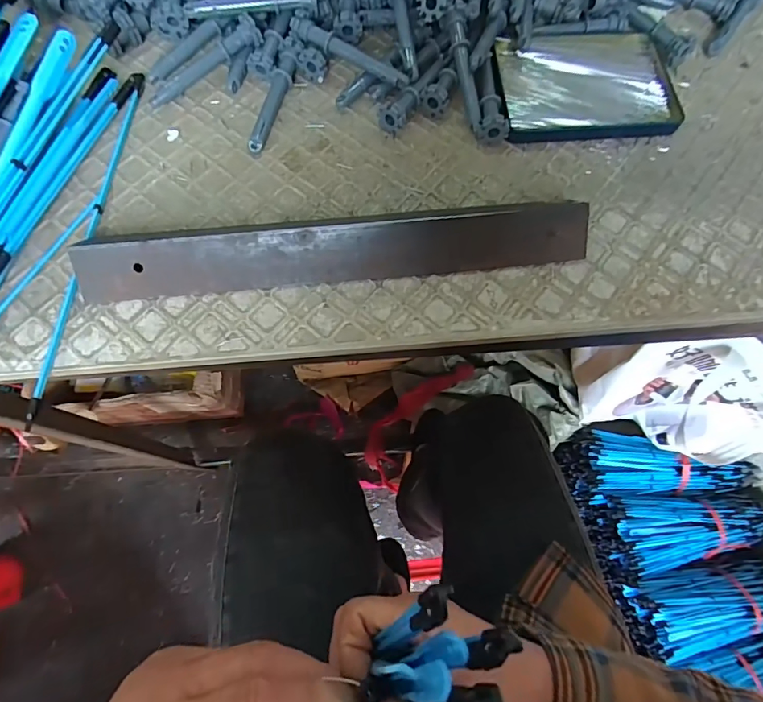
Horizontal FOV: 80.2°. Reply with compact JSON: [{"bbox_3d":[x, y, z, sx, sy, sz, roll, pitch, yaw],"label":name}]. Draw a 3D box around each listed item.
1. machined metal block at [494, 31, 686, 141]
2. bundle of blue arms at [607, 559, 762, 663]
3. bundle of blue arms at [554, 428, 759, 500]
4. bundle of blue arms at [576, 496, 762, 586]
[{"bbox_3d":[0.155,-0.204,0.338,0.125,0.014,0.095,-4,72,-3],"label":"machined metal block"},{"bbox_3d":[0.560,0.424,0.772,0.322,0.116,0.116,-8,72,-5],"label":"bundle of blue arms"},{"bbox_3d":[0.529,0.210,0.866,0.330,0.105,0.127,-2,71,-3],"label":"bundle of blue arms"},{"bbox_3d":[0.542,0.318,0.822,0.296,0.103,0.136,-9,72,-5],"label":"bundle of blue arms"}]

